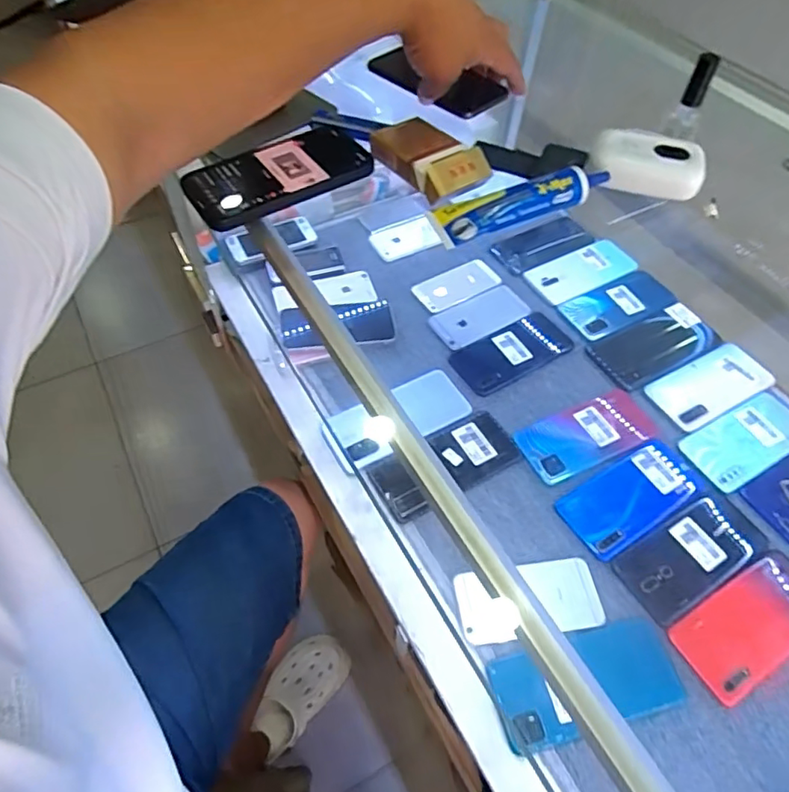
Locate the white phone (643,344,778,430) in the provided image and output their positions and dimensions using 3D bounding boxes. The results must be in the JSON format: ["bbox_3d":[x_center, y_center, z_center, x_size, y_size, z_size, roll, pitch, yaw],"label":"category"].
[{"bbox_3d":[0.390,-0.015,0.689,0.153,0.011,0.077,-23,57,-17],"label":"white phone"}]

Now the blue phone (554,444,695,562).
[{"bbox_3d":[0.255,0.104,0.602,0.156,0.008,0.075,-28,59,-20],"label":"blue phone"}]

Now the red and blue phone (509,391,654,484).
[{"bbox_3d":[0.223,0.044,0.645,0.165,0.008,0.073,-21,57,-15],"label":"red and blue phone"}]

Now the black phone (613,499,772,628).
[{"bbox_3d":[0.301,0.160,0.567,0.158,0.010,0.072,-26,58,-18],"label":"black phone"}]

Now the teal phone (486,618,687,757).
[{"bbox_3d":[0.171,0.251,0.496,0.163,0.005,0.075,-12,55,-10],"label":"teal phone"}]

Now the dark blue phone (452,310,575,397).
[{"bbox_3d":[0.152,-0.059,0.718,0.163,0.006,0.076,-28,59,-20],"label":"dark blue phone"}]

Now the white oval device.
[{"bbox_3d":[0.207,-0.190,0.462,0.086,0.030,0.047,8,54,5],"label":"white oval device"}]

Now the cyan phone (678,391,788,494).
[{"bbox_3d":[0.407,0.050,0.643,0.160,0.008,0.074,-23,57,-16],"label":"cyan phone"}]

